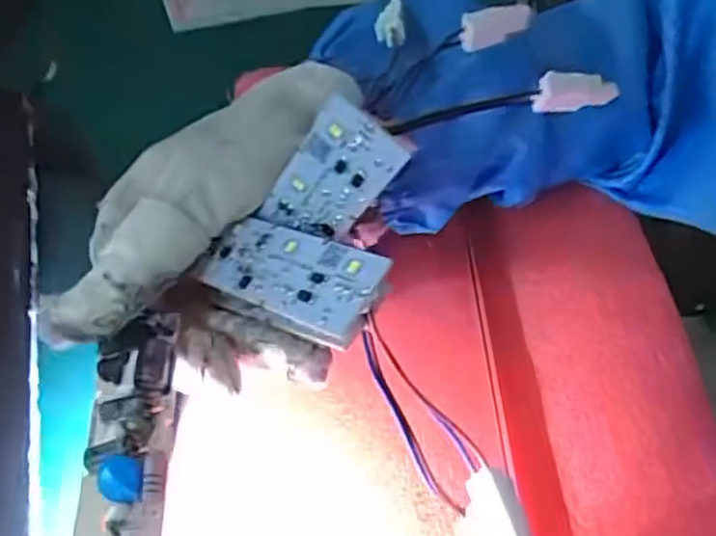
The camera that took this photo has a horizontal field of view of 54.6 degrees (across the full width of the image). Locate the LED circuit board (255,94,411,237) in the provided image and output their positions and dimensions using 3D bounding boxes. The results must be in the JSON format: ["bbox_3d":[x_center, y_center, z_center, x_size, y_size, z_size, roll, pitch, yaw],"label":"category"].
[{"bbox_3d":[-0.007,-0.023,0.190,0.022,0.050,0.004,36,50,-5],"label":"LED circuit board"}]

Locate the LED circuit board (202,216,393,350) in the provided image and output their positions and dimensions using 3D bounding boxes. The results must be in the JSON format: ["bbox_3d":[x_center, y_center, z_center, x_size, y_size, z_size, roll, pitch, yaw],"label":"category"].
[{"bbox_3d":[-0.017,0.002,0.189,0.055,0.005,0.025,18,67,39],"label":"LED circuit board"}]

